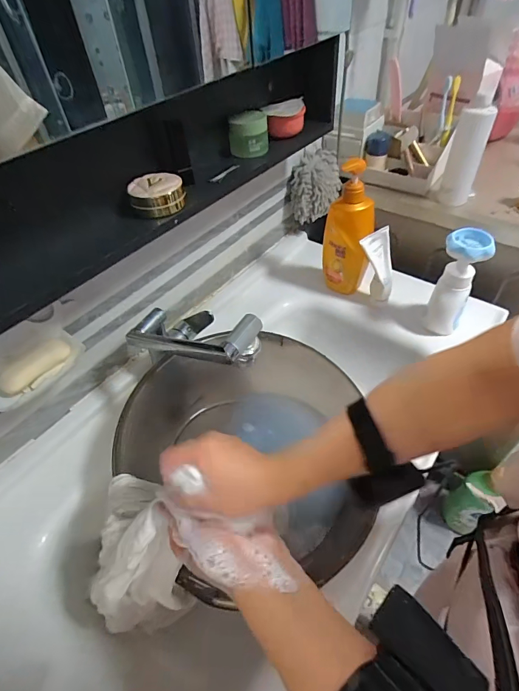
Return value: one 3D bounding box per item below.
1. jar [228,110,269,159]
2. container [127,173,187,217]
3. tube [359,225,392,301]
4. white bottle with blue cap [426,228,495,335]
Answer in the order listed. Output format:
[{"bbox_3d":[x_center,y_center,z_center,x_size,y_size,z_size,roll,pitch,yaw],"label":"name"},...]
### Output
[{"bbox_3d":[-0.017,-0.344,0.608,0.063,0.055,0.052,-3,47,2],"label":"jar"},{"bbox_3d":[-0.138,-0.204,0.502,0.070,0.033,0.062,-19,48,-12],"label":"container"},{"bbox_3d":[0.235,-0.160,0.741,0.055,0.140,0.038,-25,28,-4],"label":"tube"},{"bbox_3d":[0.345,-0.104,0.667,0.068,0.195,0.054,20,52,22],"label":"white bottle with blue cap"}]

